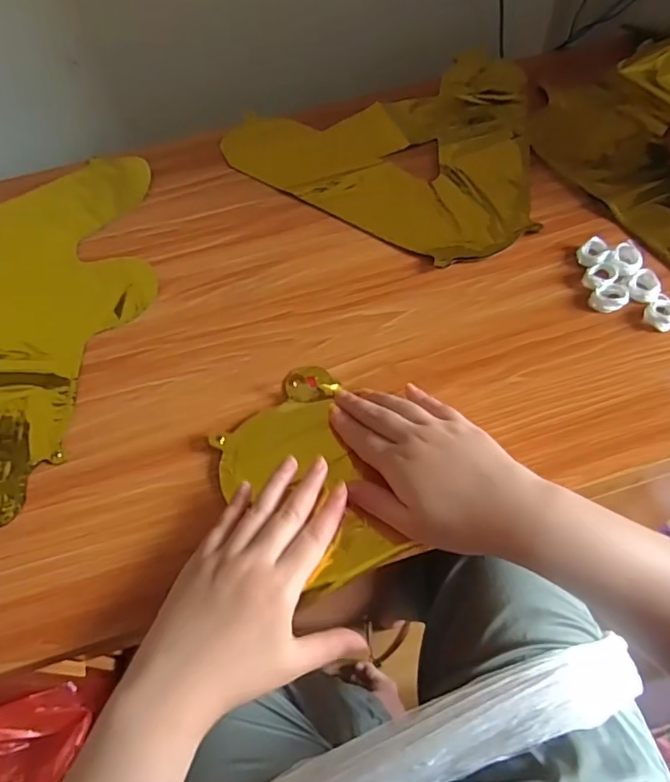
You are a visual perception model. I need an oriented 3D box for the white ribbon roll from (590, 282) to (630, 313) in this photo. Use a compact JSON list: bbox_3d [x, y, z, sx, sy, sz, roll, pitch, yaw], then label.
[{"bbox_3d":[0.245,-0.083,0.460,0.028,0.011,0.033,32,67,21],"label":"white ribbon roll"}]

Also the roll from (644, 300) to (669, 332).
[{"bbox_3d":[0.285,-0.067,0.447,0.028,0.012,0.028,-2,59,3],"label":"roll"}]

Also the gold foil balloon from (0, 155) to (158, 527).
[{"bbox_3d":[-0.279,-0.084,0.507,0.195,0.008,0.420,-14,59,-4],"label":"gold foil balloon"}]

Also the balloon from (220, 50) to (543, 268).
[{"bbox_3d":[0.098,-0.313,0.612,0.358,0.008,0.335,32,67,21],"label":"balloon"}]

